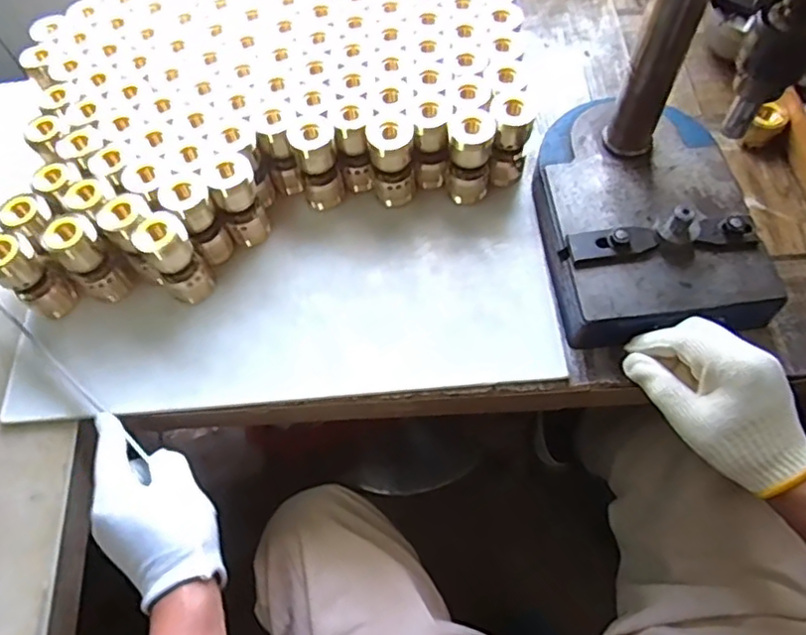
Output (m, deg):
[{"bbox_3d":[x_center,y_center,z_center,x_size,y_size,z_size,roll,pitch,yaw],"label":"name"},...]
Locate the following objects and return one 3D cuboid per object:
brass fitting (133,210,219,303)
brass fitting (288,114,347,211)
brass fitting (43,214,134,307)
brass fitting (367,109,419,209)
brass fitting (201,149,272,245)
[{"bbox_3d":[-0.207,-0.053,0.561,0.042,0.090,0.046,-33,63,-13],"label":"brass fitting"},{"bbox_3d":[-0.082,-0.150,0.606,0.042,0.090,0.041,-11,61,-1],"label":"brass fitting"},{"bbox_3d":[-0.287,-0.054,0.565,0.034,0.086,0.041,40,72,23],"label":"brass fitting"},{"bbox_3d":[-0.009,-0.151,0.601,0.042,0.095,0.041,-7,61,1],"label":"brass fitting"},{"bbox_3d":[-0.155,-0.111,0.589,0.042,0.090,0.041,-24,62,-8],"label":"brass fitting"}]

